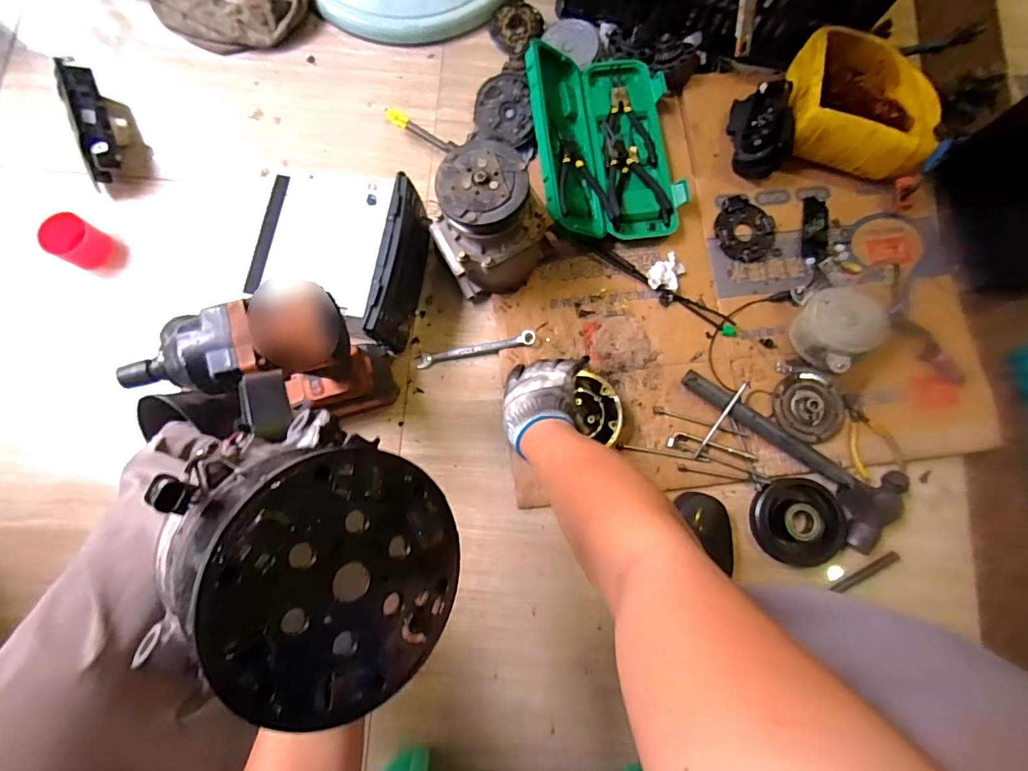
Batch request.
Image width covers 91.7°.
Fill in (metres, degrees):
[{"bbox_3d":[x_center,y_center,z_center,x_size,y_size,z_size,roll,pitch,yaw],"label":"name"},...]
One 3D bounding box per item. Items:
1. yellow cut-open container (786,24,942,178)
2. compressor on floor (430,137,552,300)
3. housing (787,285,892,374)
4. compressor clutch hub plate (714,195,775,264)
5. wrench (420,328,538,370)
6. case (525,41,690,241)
[{"bbox_3d":[0.518,-0.412,0.750,0.212,0.106,0.212,0,81,-1],"label":"yellow cut-open container"},{"bbox_3d":[-0.029,-0.202,0.640,0.139,0.195,0.117,-27,81,-7],"label":"compressor on floor"},{"bbox_3d":[0.440,-0.081,0.687,0.092,0.075,0.117,-20,81,-6],"label":"housing"},{"bbox_3d":[0.343,-0.227,0.736,0.096,0.016,0.083,34,80,4],"label":"compressor clutch hub plate"},{"bbox_3d":[-0.053,-0.052,0.707,0.167,0.016,0.022,-12,80,-5],"label":"wrench"},{"bbox_3d":[0.130,-0.352,0.721,0.202,0.077,0.278,-9,80,-4],"label":"case"}]

